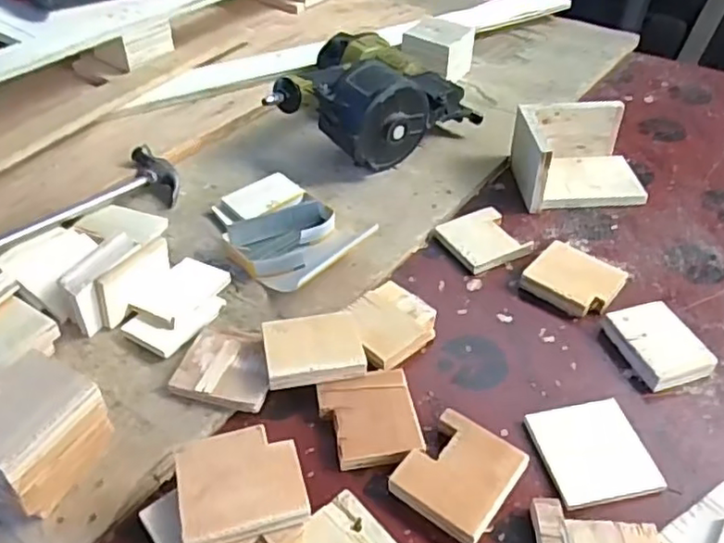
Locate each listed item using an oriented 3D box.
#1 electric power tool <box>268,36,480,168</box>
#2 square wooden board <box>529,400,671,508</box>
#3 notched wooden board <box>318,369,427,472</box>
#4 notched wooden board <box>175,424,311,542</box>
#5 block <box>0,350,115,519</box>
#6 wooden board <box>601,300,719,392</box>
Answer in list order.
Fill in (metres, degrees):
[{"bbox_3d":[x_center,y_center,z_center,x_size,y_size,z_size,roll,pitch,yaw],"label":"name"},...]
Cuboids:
[{"bbox_3d":[0.027,-0.253,0.907,0.257,0.110,0.236,17,45,14],"label":"electric power tool"},{"bbox_3d":[0.203,0.158,0.566,0.089,0.012,0.092,-6,44,-10],"label":"square wooden board"},{"bbox_3d":[0.010,0.132,0.582,0.083,0.009,0.092,-9,44,-13],"label":"notched wooden board"},{"bbox_3d":[-0.091,0.159,0.484,0.091,0.009,0.078,-12,54,-11],"label":"notched wooden board"},{"bbox_3d":[-0.272,0.133,0.522,0.083,0.076,0.100,21,46,18],"label":"block"},{"bbox_3d":[0.301,0.070,0.650,0.067,0.026,0.094,-9,44,-14],"label":"wooden board"}]

